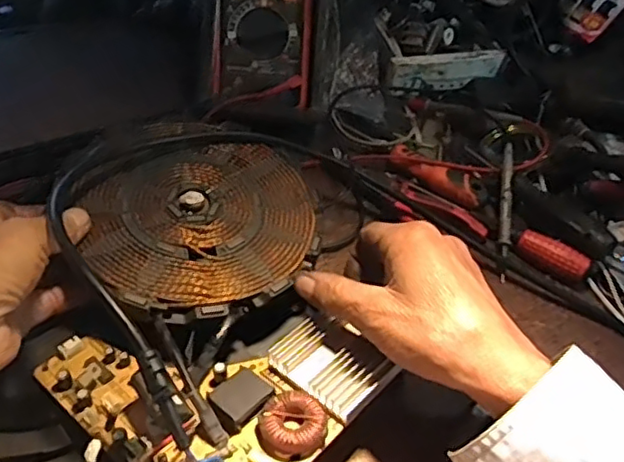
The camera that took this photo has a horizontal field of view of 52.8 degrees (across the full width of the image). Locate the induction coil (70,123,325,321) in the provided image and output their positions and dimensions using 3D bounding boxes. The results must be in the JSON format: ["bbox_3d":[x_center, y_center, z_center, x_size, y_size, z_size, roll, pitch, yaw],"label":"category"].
[{"bbox_3d":[-0.078,-0.018,0.436,0.151,0.023,0.170,-11,49,-16],"label":"induction coil"}]

